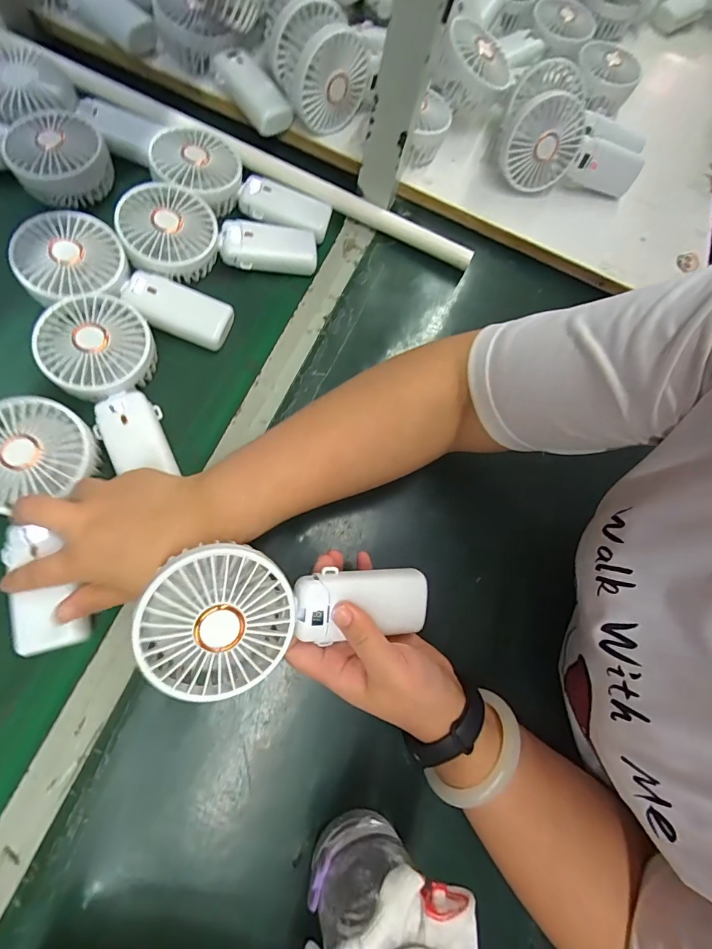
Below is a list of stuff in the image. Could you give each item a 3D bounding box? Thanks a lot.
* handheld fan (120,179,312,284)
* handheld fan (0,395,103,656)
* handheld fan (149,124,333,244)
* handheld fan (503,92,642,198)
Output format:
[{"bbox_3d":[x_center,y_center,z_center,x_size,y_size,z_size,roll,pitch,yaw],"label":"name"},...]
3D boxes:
[{"bbox_3d":[-0.133,-0.228,0.430,0.183,0.049,0.082,0,66,-19],"label":"handheld fan"},{"bbox_3d":[-0.238,0.034,0.321,0.087,0.033,0.183,-8,82,-7],"label":"handheld fan"},{"bbox_3d":[-0.119,-0.298,0.459,0.180,0.042,0.084,18,66,-15],"label":"handheld fan"},{"bbox_3d":[0.254,-0.366,0.491,0.174,0.077,0.041,1,66,-19],"label":"handheld fan"}]

